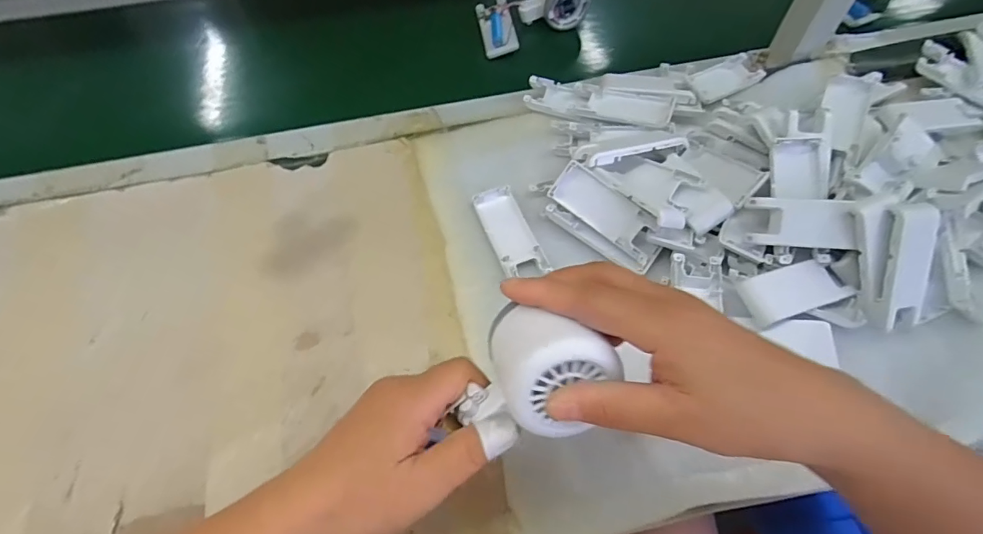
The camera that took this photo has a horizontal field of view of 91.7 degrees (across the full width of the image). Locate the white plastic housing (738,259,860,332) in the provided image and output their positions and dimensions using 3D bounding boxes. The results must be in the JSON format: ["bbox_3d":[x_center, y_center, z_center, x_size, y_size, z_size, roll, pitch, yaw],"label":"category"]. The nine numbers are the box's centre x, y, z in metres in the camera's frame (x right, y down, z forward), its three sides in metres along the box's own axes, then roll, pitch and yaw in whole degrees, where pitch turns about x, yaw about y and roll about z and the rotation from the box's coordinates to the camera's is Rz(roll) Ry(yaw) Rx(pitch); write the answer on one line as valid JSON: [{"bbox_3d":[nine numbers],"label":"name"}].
[{"bbox_3d":[0.249,0.016,0.387,0.094,0.013,0.040,-18,64,-9],"label":"white plastic housing"}]

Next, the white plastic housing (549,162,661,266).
[{"bbox_3d":[0.102,-0.050,0.422,0.102,0.015,0.039,38,104,10],"label":"white plastic housing"}]

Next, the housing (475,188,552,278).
[{"bbox_3d":[0.016,-0.033,0.444,0.037,0.006,0.096,-19,64,-10],"label":"housing"}]

